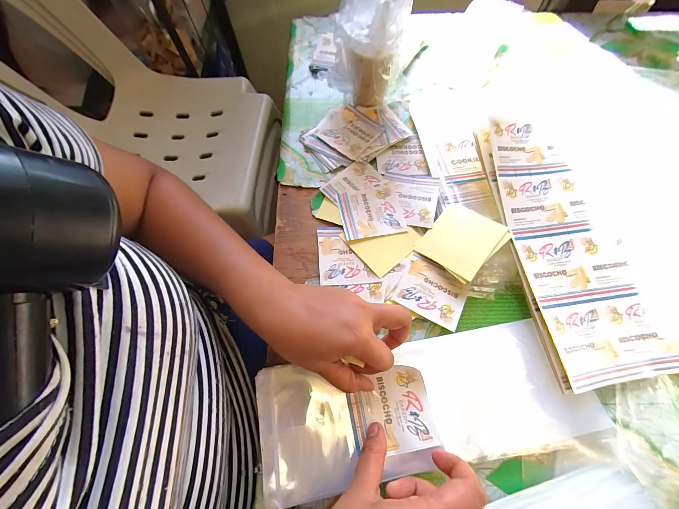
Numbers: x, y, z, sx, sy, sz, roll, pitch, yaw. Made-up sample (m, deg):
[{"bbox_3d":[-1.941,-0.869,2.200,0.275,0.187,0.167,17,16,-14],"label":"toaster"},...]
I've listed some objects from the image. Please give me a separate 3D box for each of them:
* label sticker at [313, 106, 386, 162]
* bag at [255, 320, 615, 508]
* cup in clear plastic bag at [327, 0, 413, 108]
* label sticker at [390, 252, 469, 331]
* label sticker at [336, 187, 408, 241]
[{"bbox_3d":[0.013,-0.170,0.397,0.075,0.010,0.066,38,73,14],"label":"label sticker"},{"bbox_3d":[0.074,0.138,0.267,0.290,0.025,0.106,-10,69,-3],"label":"bag"},{"bbox_3d":[0.040,-0.258,0.339,0.094,0.178,0.061,10,69,4],"label":"cup in clear plastic bag"},{"bbox_3d":[0.100,0.039,0.310,0.069,0.004,0.060,27,71,10],"label":"label sticker"},{"bbox_3d":[0.039,-0.051,0.349,0.074,0.004,0.066,-10,69,-4],"label":"label sticker"}]

